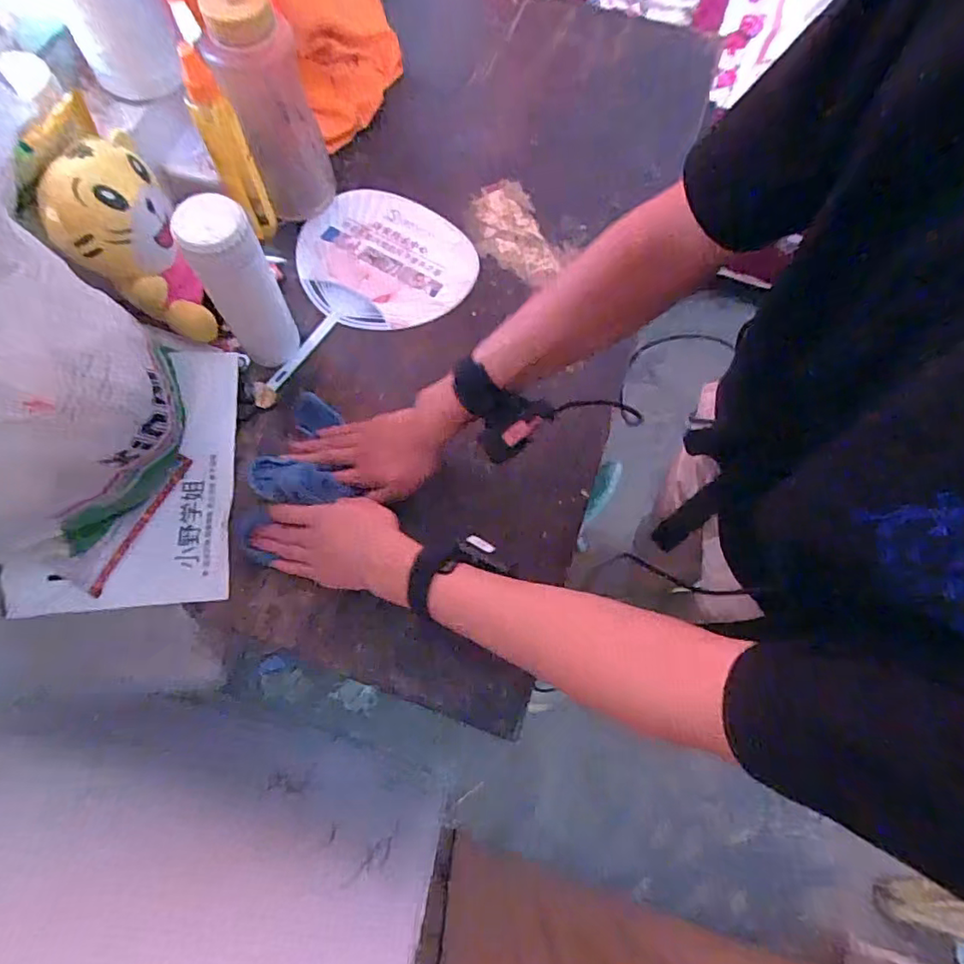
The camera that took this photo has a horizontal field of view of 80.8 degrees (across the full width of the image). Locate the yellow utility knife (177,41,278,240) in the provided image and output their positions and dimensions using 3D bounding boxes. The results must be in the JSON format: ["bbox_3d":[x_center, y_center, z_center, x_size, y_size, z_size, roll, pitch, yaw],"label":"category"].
[{"bbox_3d":[-0.271,-0.355,0.611,0.041,0.207,0.020,-28,72,-10],"label":"yellow utility knife"}]

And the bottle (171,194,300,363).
[{"bbox_3d":[-0.232,-0.190,0.566,0.071,0.187,0.055,-28,72,-10],"label":"bottle"}]

